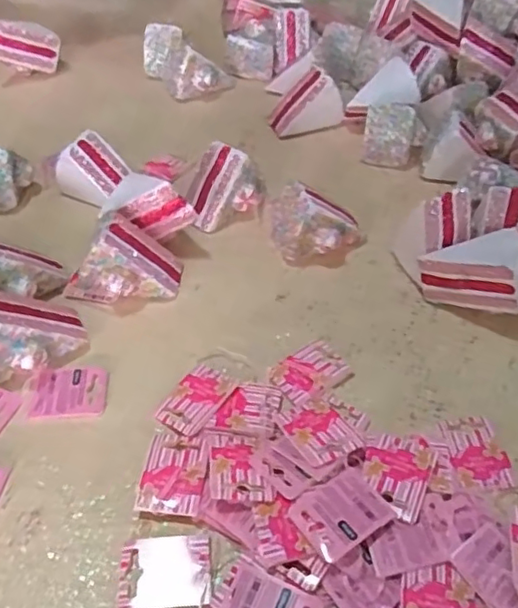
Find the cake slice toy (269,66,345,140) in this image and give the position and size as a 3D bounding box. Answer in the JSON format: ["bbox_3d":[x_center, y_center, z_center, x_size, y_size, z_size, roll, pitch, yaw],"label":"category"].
[{"bbox_3d":[0.057,-0.247,0.726,0.081,0.051,0.054,-21,52,-17],"label":"cake slice toy"}]

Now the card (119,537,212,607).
[{"bbox_3d":[-0.061,0.179,0.397,0.059,0.006,0.043,-3,49,-3],"label":"card"}]

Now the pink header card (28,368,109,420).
[{"bbox_3d":[-0.155,0.071,0.492,0.057,0.009,0.044,-3,49,-2],"label":"pink header card"}]

